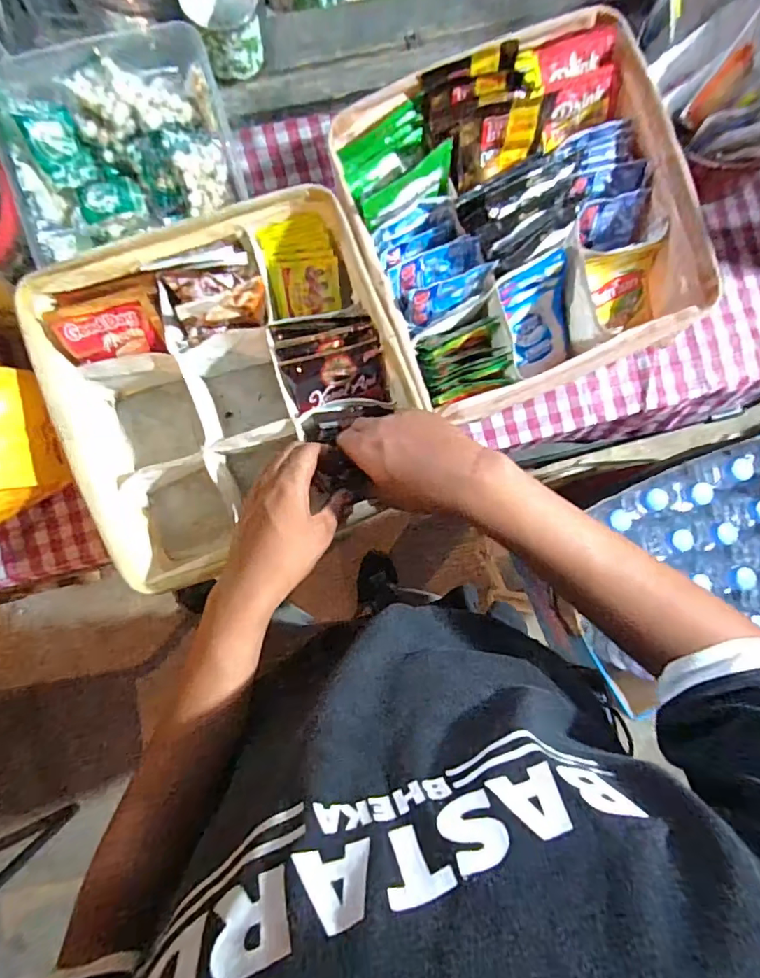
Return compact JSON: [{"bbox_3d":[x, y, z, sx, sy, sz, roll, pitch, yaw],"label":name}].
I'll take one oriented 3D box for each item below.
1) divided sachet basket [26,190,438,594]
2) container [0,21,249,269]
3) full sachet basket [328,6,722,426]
[{"bbox_3d":[-0.124,-0.087,0.477,0.286,0.122,0.277,-20,87,-4],"label":"divided sachet basket"},{"bbox_3d":[-0.239,-0.319,0.485,0.204,0.074,0.172,-18,87,-4],"label":"container"},{"bbox_3d":[0.129,-0.228,0.485,0.273,0.120,0.304,-23,87,-4],"label":"full sachet basket"}]

